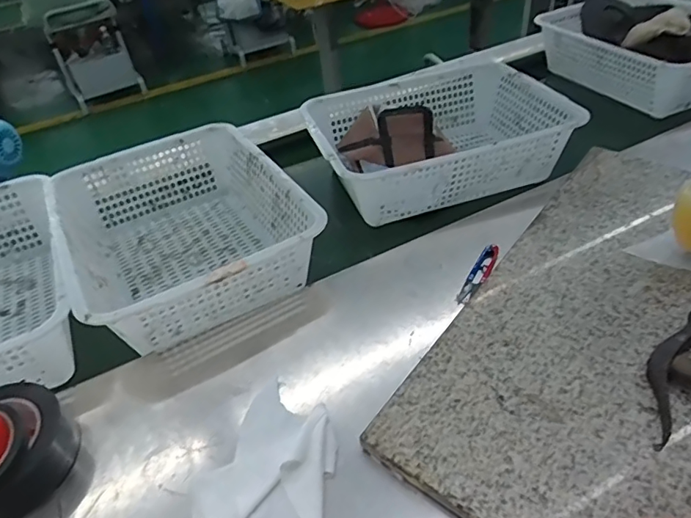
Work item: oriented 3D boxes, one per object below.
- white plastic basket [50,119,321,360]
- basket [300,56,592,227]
[{"bbox_3d":[-0.233,-0.045,0.745,0.293,0.127,0.394,-24,44,-18],"label":"white plastic basket"},{"bbox_3d":[0.143,-0.208,0.878,0.388,0.119,0.317,-15,42,-8],"label":"basket"}]

